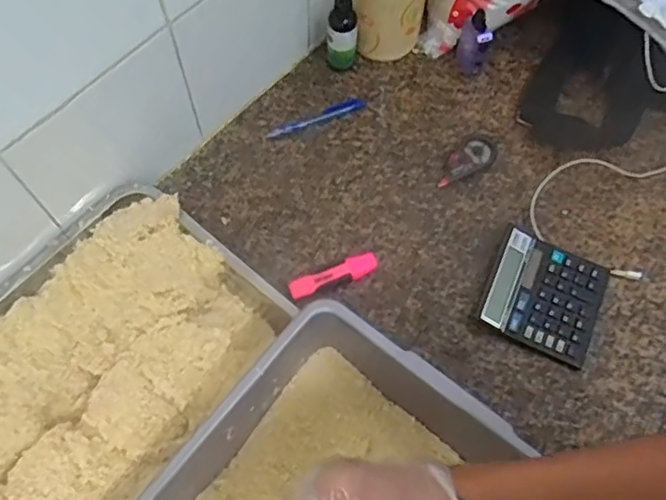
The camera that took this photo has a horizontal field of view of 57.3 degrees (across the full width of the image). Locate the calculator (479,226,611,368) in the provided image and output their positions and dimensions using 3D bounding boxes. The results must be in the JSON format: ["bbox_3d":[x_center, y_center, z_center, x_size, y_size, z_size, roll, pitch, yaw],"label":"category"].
[{"bbox_3d":[0.237,0.051,0.685,0.120,0.023,0.123,26,68,10],"label":"calculator"}]

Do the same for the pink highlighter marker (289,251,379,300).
[{"bbox_3d":[0.002,0.030,0.691,0.104,0.023,0.024,-22,68,-11],"label":"pink highlighter marker"}]

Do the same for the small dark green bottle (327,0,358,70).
[{"bbox_3d":[0.012,-0.278,0.766,0.036,0.115,0.030,2,45,-1],"label":"small dark green bottle"}]

